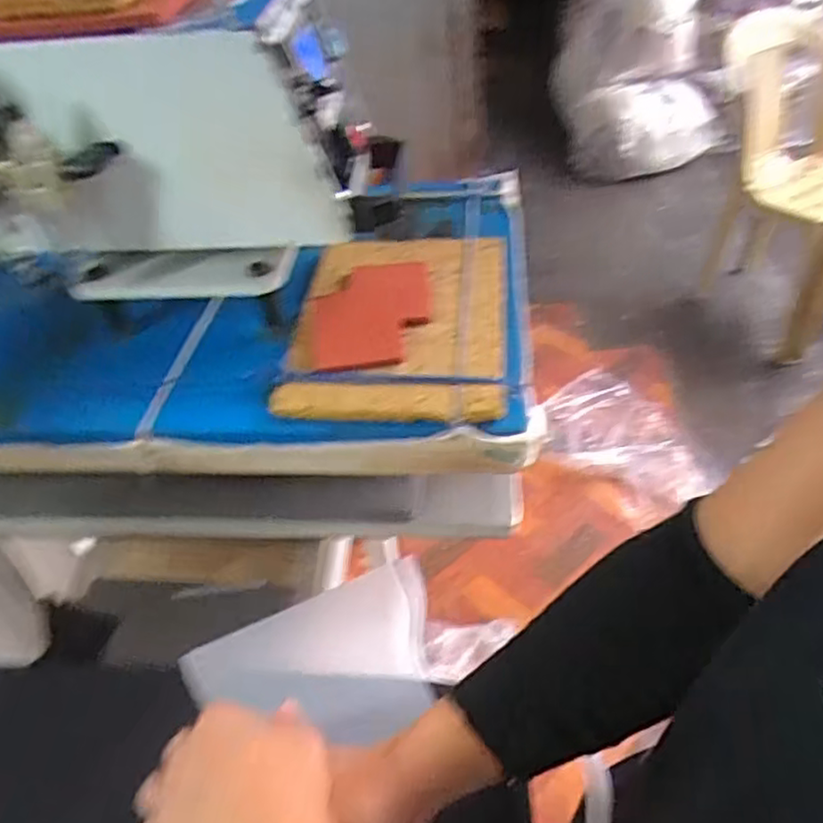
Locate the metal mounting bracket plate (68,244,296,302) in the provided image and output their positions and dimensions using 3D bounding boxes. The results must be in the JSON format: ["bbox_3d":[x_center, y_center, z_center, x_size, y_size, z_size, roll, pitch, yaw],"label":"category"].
[{"bbox_3d":[-0.201,-0.123,0.584,0.198,0.036,0.032,1,44,7],"label":"metal mounting bracket plate"}]

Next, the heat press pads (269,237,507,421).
[{"bbox_3d":[-0.009,-0.095,0.611,0.187,0.029,0.258,1,44,7],"label":"heat press pads"}]

